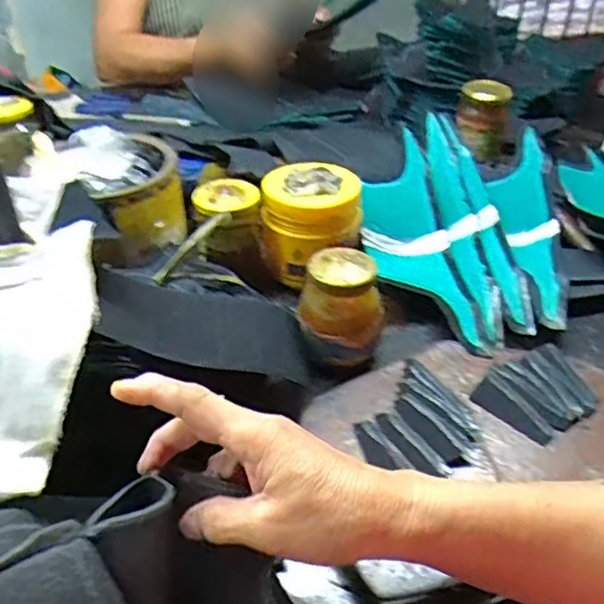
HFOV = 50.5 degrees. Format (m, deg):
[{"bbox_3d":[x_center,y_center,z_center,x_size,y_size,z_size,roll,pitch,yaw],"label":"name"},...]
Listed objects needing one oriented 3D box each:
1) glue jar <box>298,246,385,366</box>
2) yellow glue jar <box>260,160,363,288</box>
[{"bbox_3d":[0.033,0.001,0.531,0.065,0.071,0.065,7,39,9],"label":"glue jar"},{"bbox_3d":[0.009,-0.078,0.624,0.094,0.088,0.091,1,38,1],"label":"yellow glue jar"}]

